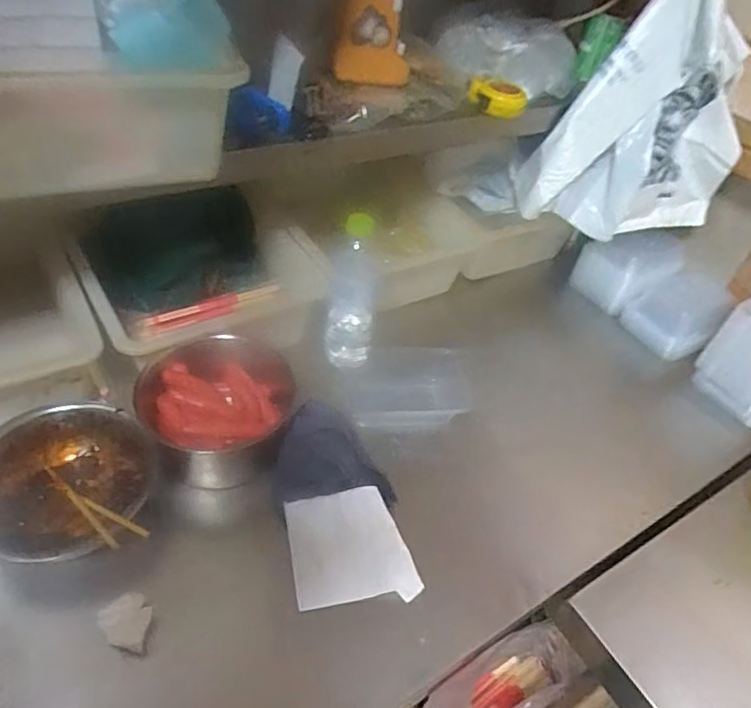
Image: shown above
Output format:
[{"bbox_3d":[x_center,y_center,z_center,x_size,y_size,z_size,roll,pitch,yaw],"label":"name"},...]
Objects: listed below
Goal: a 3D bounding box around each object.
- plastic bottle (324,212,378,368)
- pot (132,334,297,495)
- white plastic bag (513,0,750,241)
[{"bbox_3d":[-0.030,-0.081,0.766,0.060,0.199,0.069,8,44,0],"label":"plastic bottle"},{"bbox_3d":[-0.170,0.062,0.682,0.170,0.077,0.159,4,45,-4],"label":"pot"},{"bbox_3d":[0.403,-0.373,0.866,0.306,0.378,0.105,-2,45,-10],"label":"white plastic bag"}]

